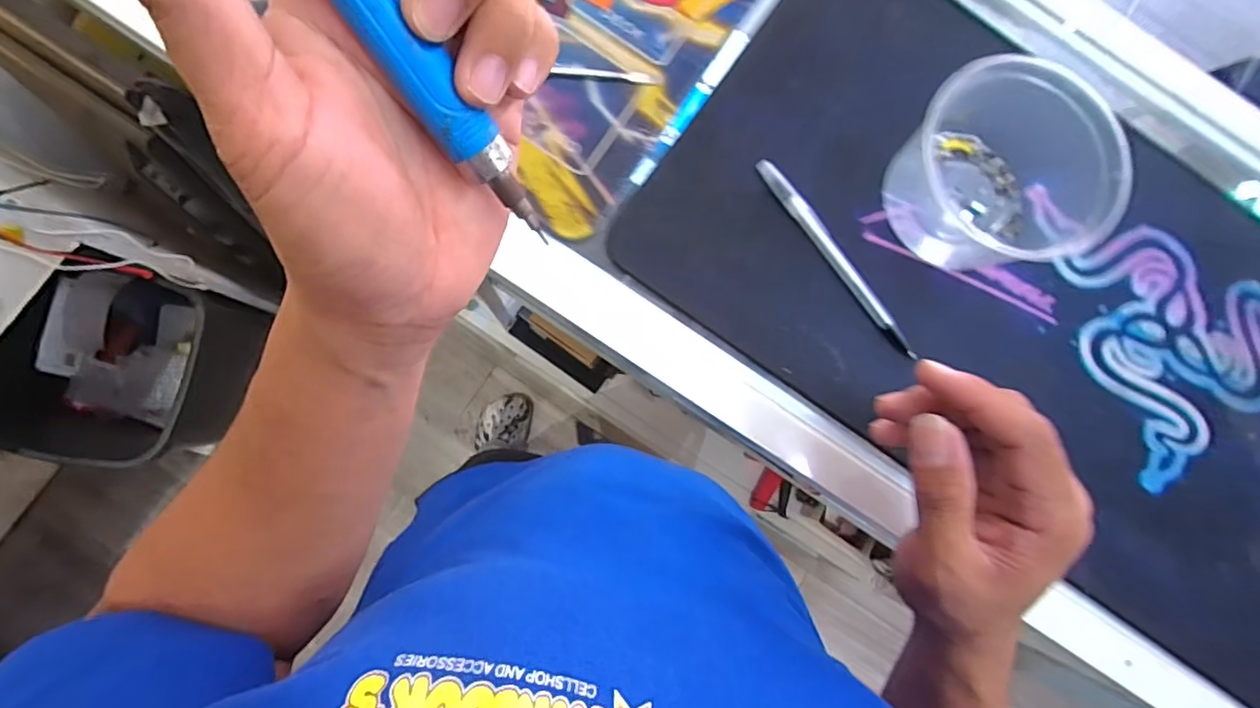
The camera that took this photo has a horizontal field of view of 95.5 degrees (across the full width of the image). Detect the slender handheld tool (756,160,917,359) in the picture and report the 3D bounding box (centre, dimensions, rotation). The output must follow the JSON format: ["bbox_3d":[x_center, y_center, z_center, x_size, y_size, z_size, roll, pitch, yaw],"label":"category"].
[{"bbox_3d":[0.130,-0.060,0.361,0.012,0.012,0.152,-38,88,-8],"label":"slender handheld tool"}]

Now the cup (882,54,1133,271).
[{"bbox_3d":[0.224,-0.112,0.348,0.125,0.065,0.104,-7,84,-6],"label":"cup"}]

